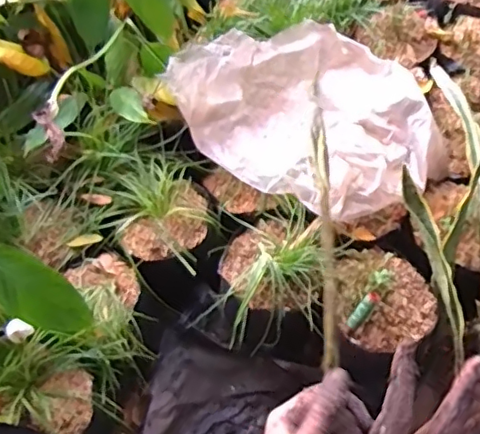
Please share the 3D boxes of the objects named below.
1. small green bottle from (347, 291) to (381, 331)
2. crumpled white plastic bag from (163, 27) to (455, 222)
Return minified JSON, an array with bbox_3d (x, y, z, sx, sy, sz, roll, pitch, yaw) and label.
[{"bbox_3d":[0.158,0.121,0.737,0.019,0.014,0.058,43,112,25],"label":"small green bottle"},{"bbox_3d":[0.101,-0.165,0.861,0.396,0.140,0.277,29,62,19],"label":"crumpled white plastic bag"}]

